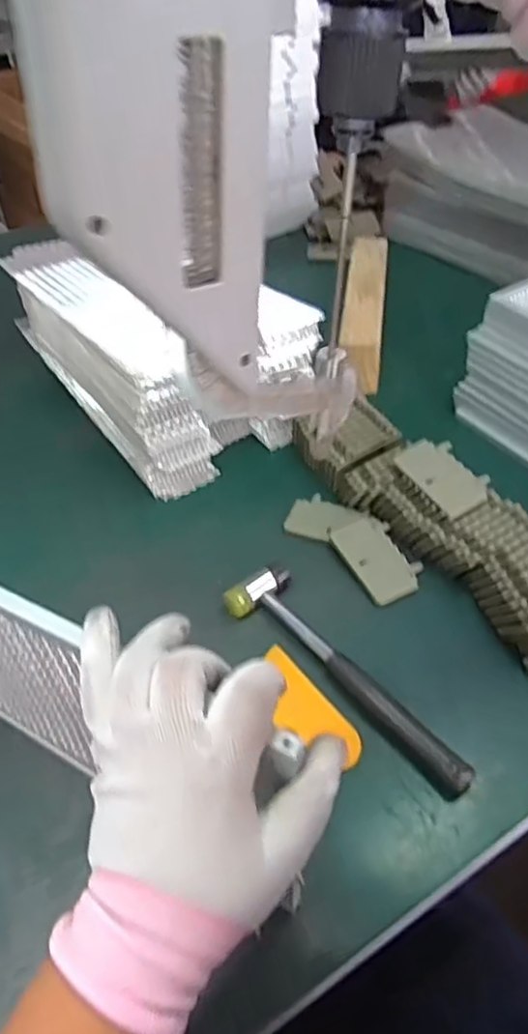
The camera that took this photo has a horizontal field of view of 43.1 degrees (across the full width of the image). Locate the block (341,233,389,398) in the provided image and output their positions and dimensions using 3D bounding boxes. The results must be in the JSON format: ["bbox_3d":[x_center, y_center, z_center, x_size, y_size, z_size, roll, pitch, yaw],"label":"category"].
[{"bbox_3d":[0.128,-0.268,0.861,0.052,0.084,0.281,5,46,8],"label":"block"}]

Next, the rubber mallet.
[{"bbox_3d":[0.064,0.122,0.525,0.055,0.022,0.233,-33,52,-26],"label":"rubber mallet"}]

